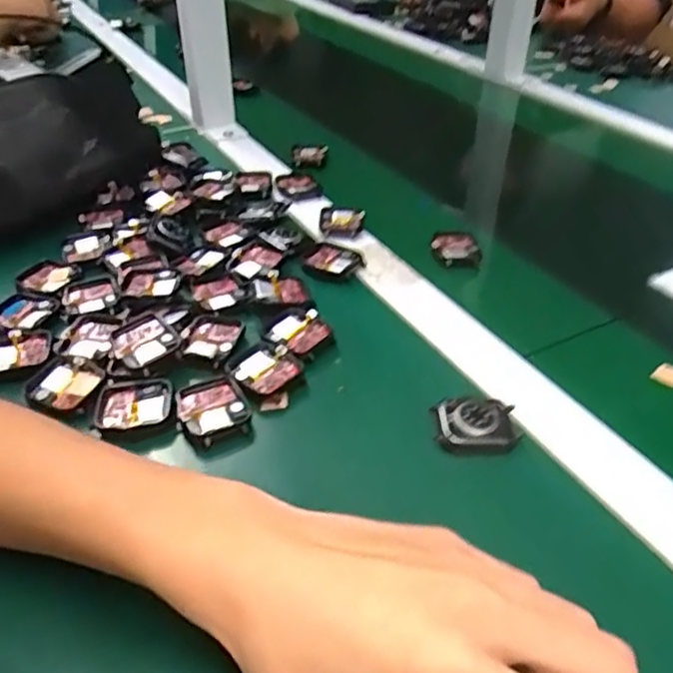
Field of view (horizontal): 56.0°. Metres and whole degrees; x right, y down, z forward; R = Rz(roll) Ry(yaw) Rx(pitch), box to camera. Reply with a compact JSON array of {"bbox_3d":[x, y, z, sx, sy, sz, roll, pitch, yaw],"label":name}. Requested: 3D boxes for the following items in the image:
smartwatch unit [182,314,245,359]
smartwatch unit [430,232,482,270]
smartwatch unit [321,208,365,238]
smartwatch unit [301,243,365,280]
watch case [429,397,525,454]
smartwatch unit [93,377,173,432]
[{"bbox_3d":[-0.083,0.001,0.426,0.036,0.008,0.042,6,38,7],"label":"smartwatch unit"},{"bbox_3d":[0.099,-0.072,0.525,0.038,0.013,0.037,-6,38,-8],"label":"smartwatch unit"},{"bbox_3d":[0.005,-0.099,0.544,0.036,0.008,0.045,4,37,4],"label":"smartwatch unit"},{"bbox_3d":[-0.002,-0.059,0.503,0.046,0.006,0.036,21,42,25],"label":"smartwatch unit"},{"bbox_3d":[0.079,0.050,0.356,0.045,0.011,0.032,1,37,1],"label":"watch case"},{"bbox_3d":[-0.118,0.040,0.372,0.042,0.009,0.036,-9,38,-12],"label":"smartwatch unit"}]

